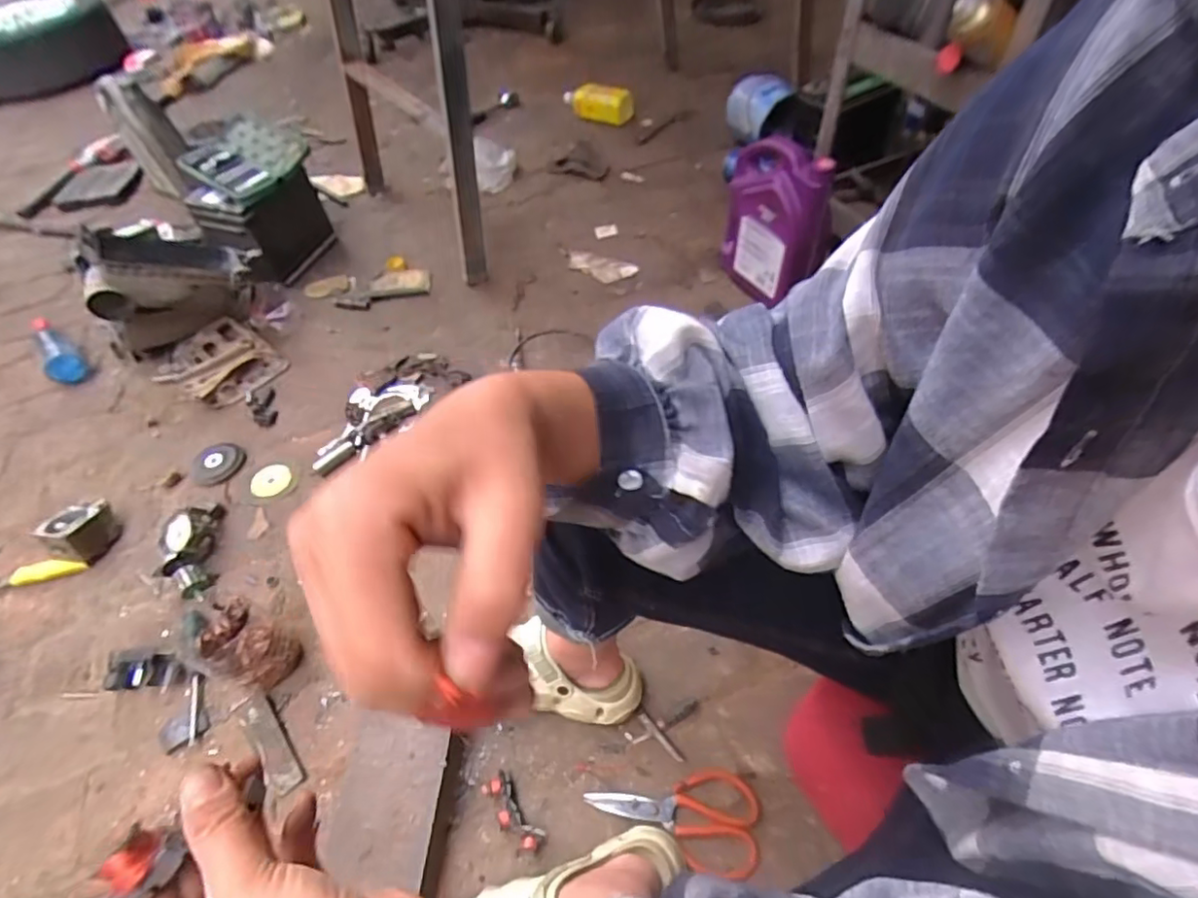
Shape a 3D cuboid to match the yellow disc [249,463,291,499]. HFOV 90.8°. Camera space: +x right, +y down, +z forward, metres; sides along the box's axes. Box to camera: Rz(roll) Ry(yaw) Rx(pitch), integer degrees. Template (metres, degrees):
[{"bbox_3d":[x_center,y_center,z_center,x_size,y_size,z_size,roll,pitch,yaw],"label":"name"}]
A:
[{"bbox_3d":[-0.558,0.054,1.004,0.064,0.008,0.059,-1,73,4],"label":"yellow disc"}]

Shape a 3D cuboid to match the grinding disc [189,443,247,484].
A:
[{"bbox_3d":[-0.659,0.024,1.018,0.083,0.014,0.083,3,65,-6],"label":"grinding disc"}]

